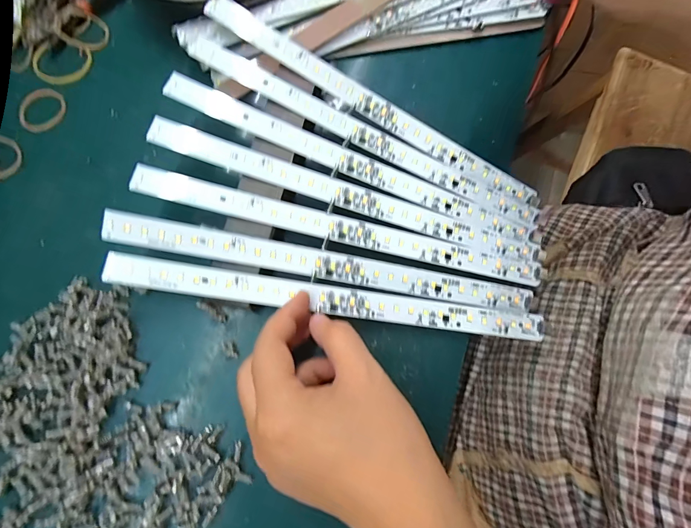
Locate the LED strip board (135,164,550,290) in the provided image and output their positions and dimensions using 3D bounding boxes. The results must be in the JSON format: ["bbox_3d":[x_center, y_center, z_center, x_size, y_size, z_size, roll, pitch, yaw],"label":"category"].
[{"bbox_3d":[-0.003,-0.026,0.249,0.281,0.004,0.020,13,75,-3],"label":"LED strip board"}]

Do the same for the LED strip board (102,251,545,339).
[{"bbox_3d":[-0.008,0.022,0.235,0.278,0.008,0.017,8,77,-5],"label":"LED strip board"}]

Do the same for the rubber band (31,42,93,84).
[{"bbox_3d":[-0.233,-0.163,0.295,0.045,0.006,0.034,7,77,0],"label":"rubber band"}]

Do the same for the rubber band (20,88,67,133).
[{"bbox_3d":[-0.240,-0.122,0.284,0.035,0.004,0.038,0,77,-1],"label":"rubber band"}]

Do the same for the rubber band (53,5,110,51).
[{"bbox_3d":[-0.220,-0.196,0.298,0.042,0.009,0.031,16,77,3],"label":"rubber band"}]

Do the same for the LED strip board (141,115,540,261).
[{"bbox_3d":[0.002,-0.049,0.253,0.275,0.006,0.020,18,79,-2],"label":"LED strip board"}]

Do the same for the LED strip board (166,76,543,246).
[{"bbox_3d":[0.006,-0.073,0.260,0.281,0.004,0.020,23,77,-1],"label":"LED strip board"}]

